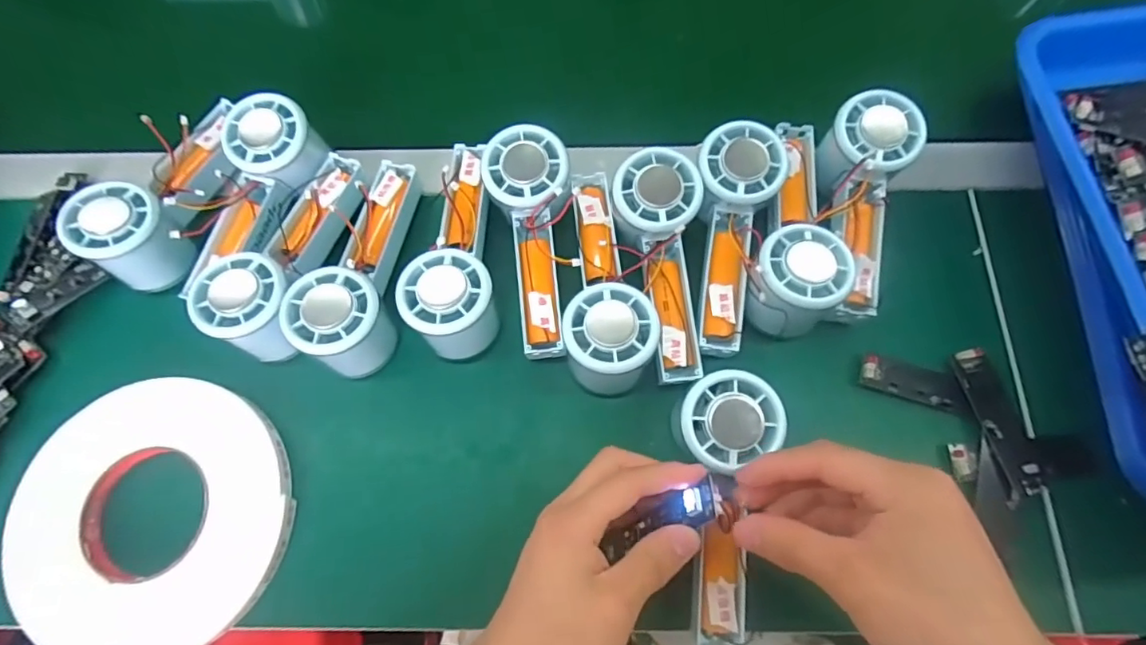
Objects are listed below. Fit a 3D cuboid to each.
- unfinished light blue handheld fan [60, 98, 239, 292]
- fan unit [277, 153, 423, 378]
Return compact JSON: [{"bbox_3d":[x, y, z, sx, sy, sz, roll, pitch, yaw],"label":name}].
[{"bbox_3d":[-0.280,-0.097,0.381,0.058,0.053,0.147,26,75,10],"label":"unfinished light blue handheld fan"},{"bbox_3d":[-0.146,-0.043,0.371,0.057,0.060,0.151,2,73,3],"label":"fan unit"}]

